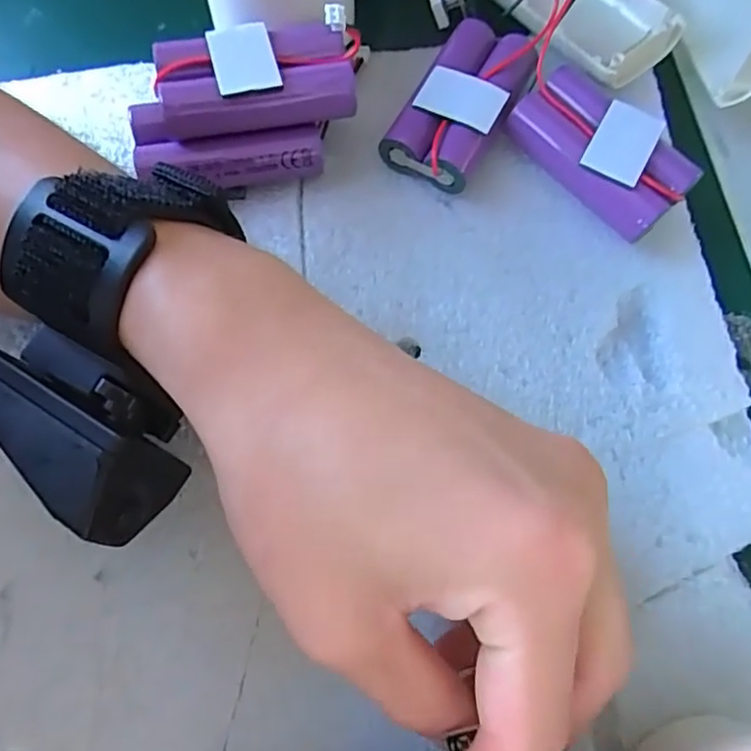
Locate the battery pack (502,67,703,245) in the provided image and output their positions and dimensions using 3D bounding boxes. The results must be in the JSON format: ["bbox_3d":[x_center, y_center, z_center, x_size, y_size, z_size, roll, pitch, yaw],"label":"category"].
[{"bbox_3d":[0.082,-0.081,0.228,0.034,0.025,0.064,-39,75,-13],"label":"battery pack"}]

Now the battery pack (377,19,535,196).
[{"bbox_3d":[0.034,-0.104,0.237,0.036,0.022,0.066,28,73,9],"label":"battery pack"}]

